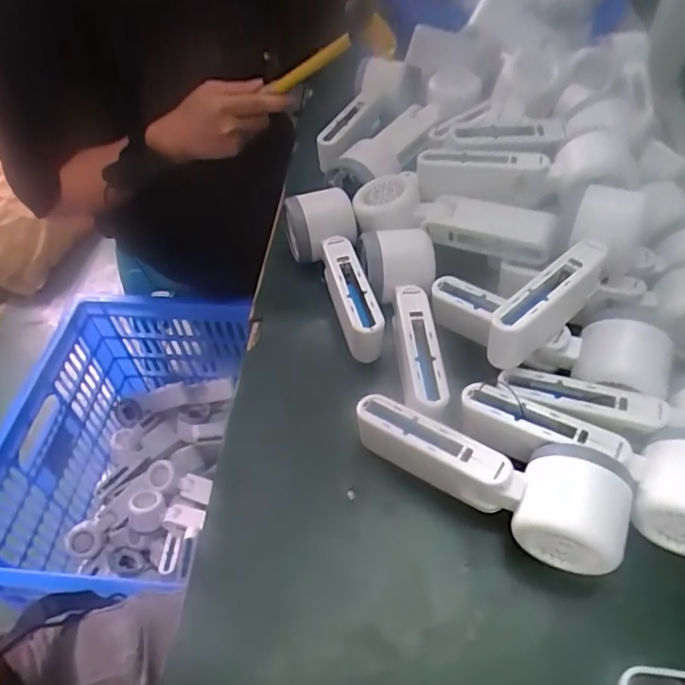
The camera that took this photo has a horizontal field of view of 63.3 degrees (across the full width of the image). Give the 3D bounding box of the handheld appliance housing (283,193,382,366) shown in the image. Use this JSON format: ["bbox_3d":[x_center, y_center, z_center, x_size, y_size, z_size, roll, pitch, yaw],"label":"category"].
[{"bbox_3d":[-0.005,-0.058,0.456,0.056,0.056,0.156,-14,52,-7],"label":"handheld appliance housing"}]

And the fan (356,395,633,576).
[{"bbox_3d":[0.083,0.079,0.336,0.166,0.056,0.055,20,55,19],"label":"fan"}]

